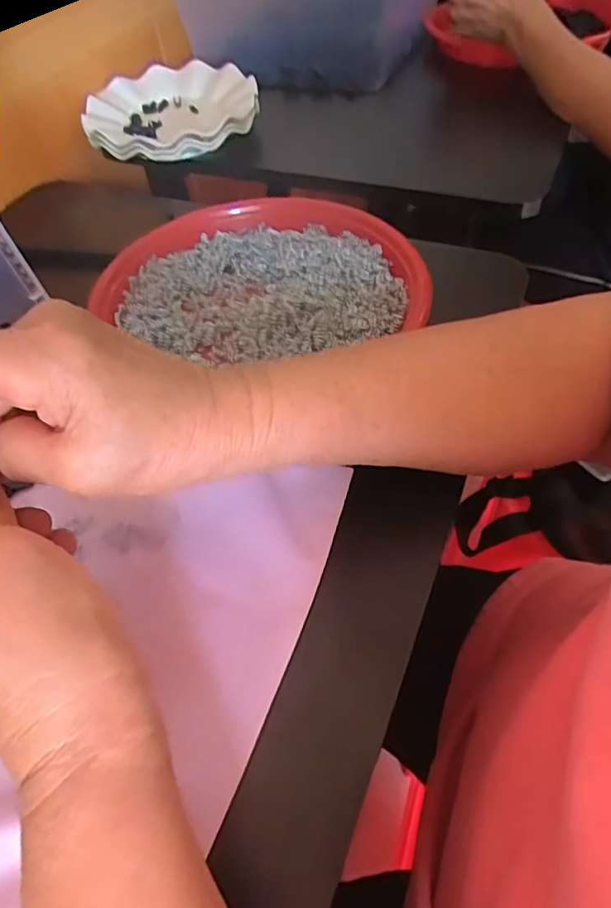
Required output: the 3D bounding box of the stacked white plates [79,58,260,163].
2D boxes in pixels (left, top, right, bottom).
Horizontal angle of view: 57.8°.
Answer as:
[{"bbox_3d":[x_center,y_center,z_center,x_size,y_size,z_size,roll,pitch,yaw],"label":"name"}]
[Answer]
[{"bbox_3d":[-0.138,-0.359,0.585,0.174,0.039,0.178,-6,52,1],"label":"stacked white plates"}]

